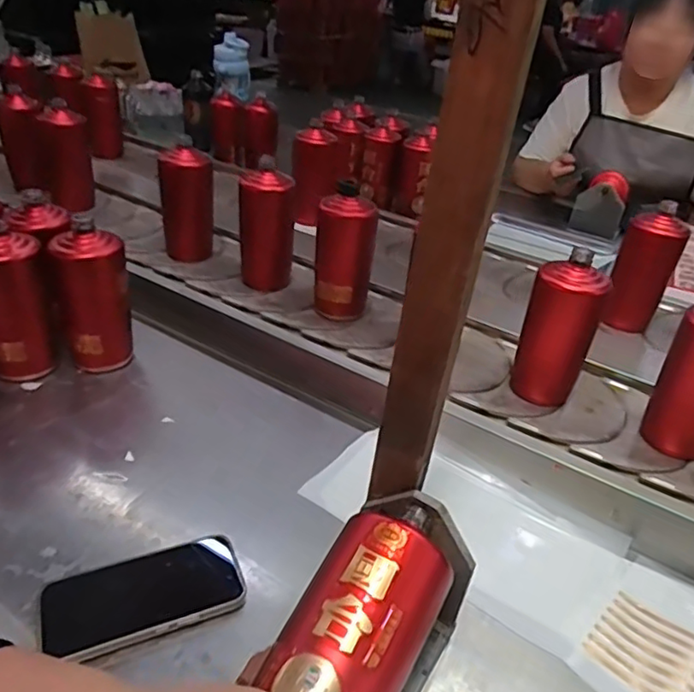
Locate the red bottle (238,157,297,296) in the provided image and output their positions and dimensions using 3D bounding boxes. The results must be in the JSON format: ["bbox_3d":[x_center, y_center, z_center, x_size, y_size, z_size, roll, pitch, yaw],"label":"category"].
[{"bbox_3d":[-0.123,-0.182,0.898,0.084,0.174,0.077,-5,35,-13],"label":"red bottle"}]

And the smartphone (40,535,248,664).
[{"bbox_3d":[-0.166,0.203,0.486,0.152,0.010,0.082,-11,38,-25],"label":"smartphone"}]

